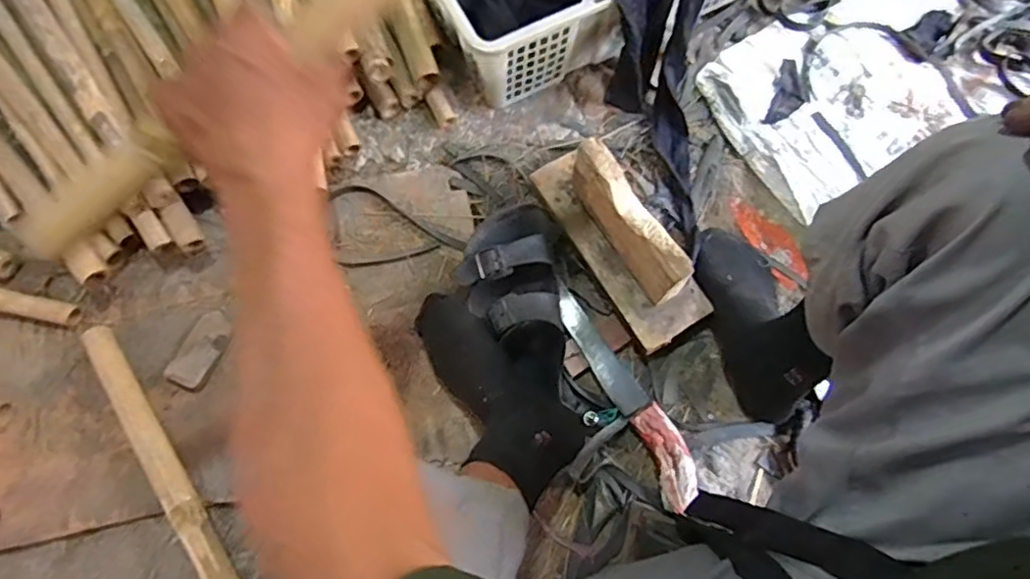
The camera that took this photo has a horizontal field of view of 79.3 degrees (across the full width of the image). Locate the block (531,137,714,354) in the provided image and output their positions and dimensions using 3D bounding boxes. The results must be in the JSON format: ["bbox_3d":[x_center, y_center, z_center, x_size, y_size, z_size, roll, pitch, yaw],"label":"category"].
[{"bbox_3d":[0.130,-0.070,0.740,0.096,0.124,0.273,-30,78,-7],"label":"block"}]

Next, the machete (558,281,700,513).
[{"bbox_3d":[0.133,0.117,0.737,0.055,0.047,0.289,-28,78,-6],"label":"machete"}]

